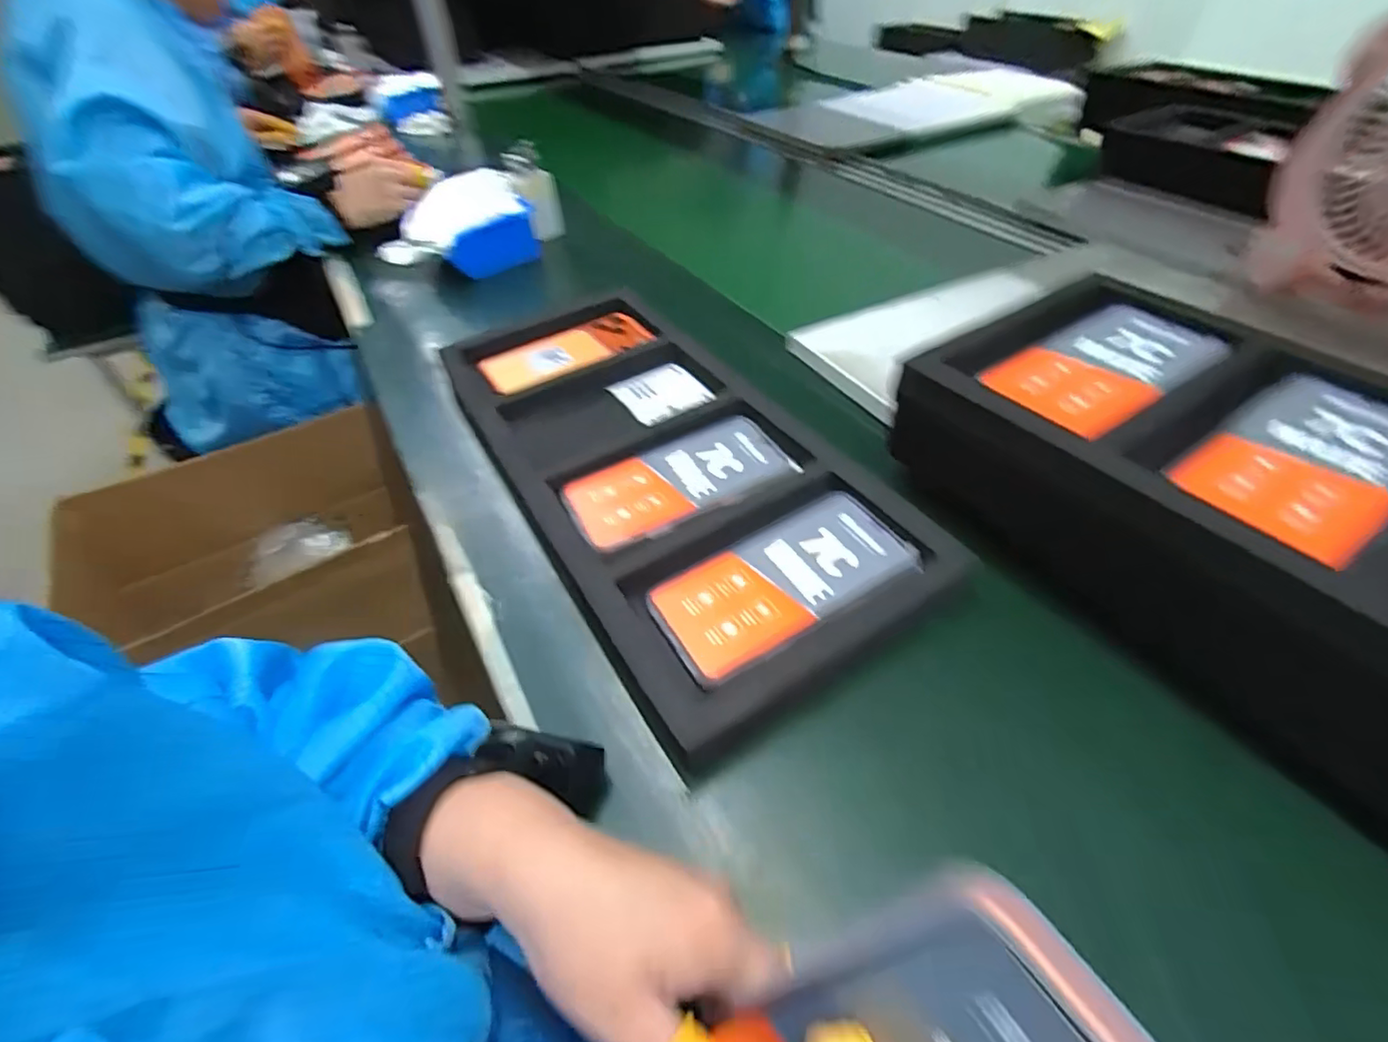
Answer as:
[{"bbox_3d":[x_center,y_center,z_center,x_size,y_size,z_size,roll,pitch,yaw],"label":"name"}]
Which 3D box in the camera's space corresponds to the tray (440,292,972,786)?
[{"bbox_3d":[-0.046,-0.056,0.486,0.222,0.046,0.492,-25,51,-22],"label":"tray"}]

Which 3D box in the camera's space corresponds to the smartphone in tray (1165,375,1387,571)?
[{"bbox_3d":[0.329,-0.033,0.321,0.166,0.009,0.080,-27,51,-22],"label":"smartphone in tray"}]

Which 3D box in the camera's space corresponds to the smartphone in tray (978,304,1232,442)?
[{"bbox_3d":[0.264,-0.102,0.391,0.162,0.011,0.081,-26,50,-22],"label":"smartphone in tray"}]

